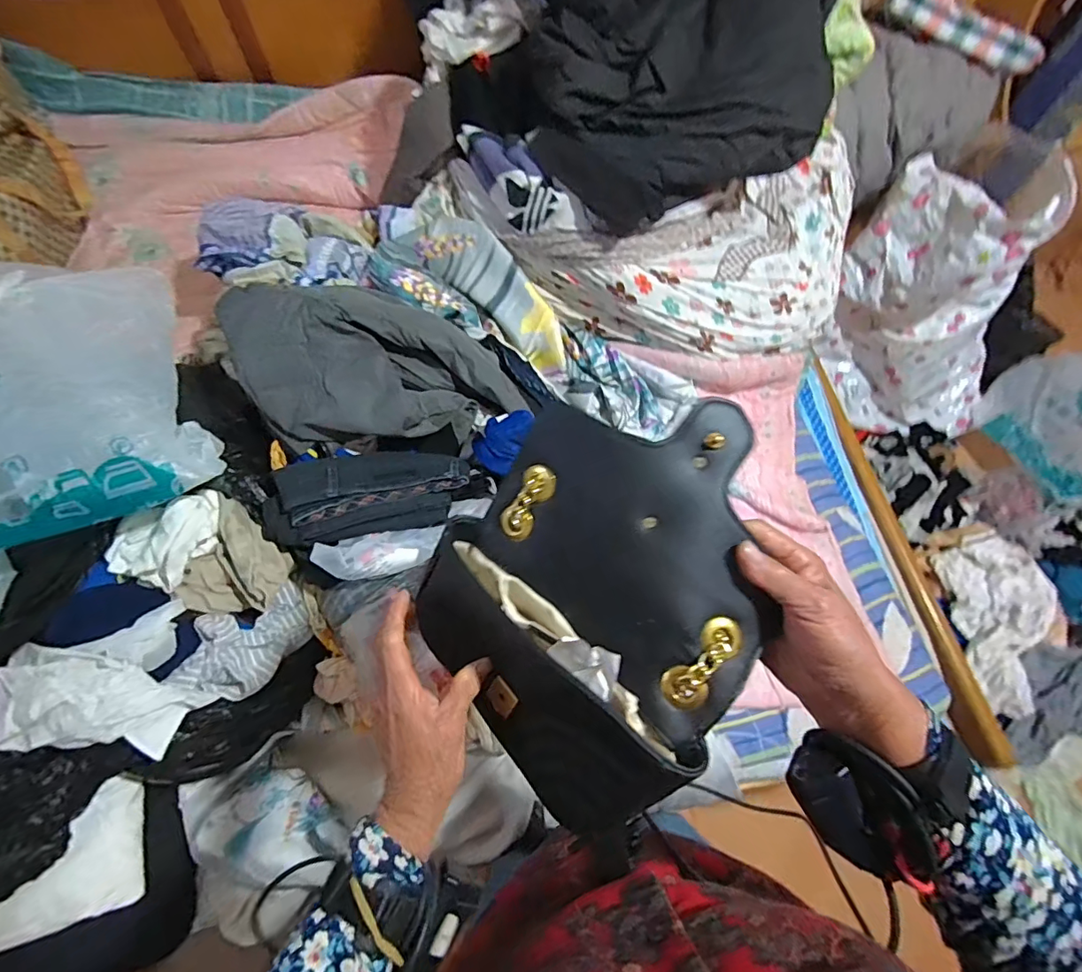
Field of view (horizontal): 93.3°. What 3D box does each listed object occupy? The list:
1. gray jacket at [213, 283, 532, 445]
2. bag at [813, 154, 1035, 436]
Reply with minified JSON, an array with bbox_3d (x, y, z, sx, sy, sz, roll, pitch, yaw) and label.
[{"bbox_3d":[-0.264,-0.194,0.786,0.470,0.116,0.249,2,66,-1],"label":"gray jacket"},{"bbox_3d":[1.000,-0.453,1.393,0.405,0.737,0.253,7,62,36],"label":"bag"}]

